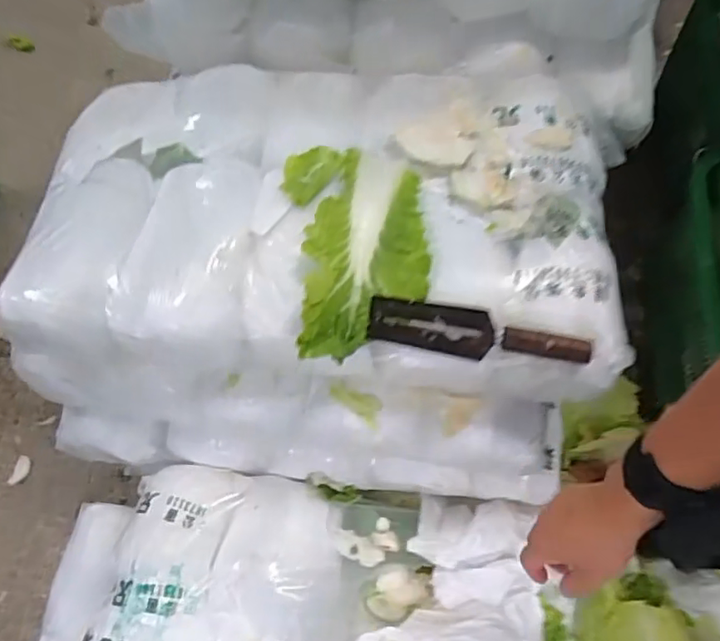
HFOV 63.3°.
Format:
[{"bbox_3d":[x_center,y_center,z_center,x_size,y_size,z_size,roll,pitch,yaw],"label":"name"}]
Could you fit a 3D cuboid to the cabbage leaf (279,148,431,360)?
[{"bbox_3d":[-0.003,-0.098,0.700,0.166,0.060,0.304,-9,68,-1],"label":"cabbage leaf"}]

